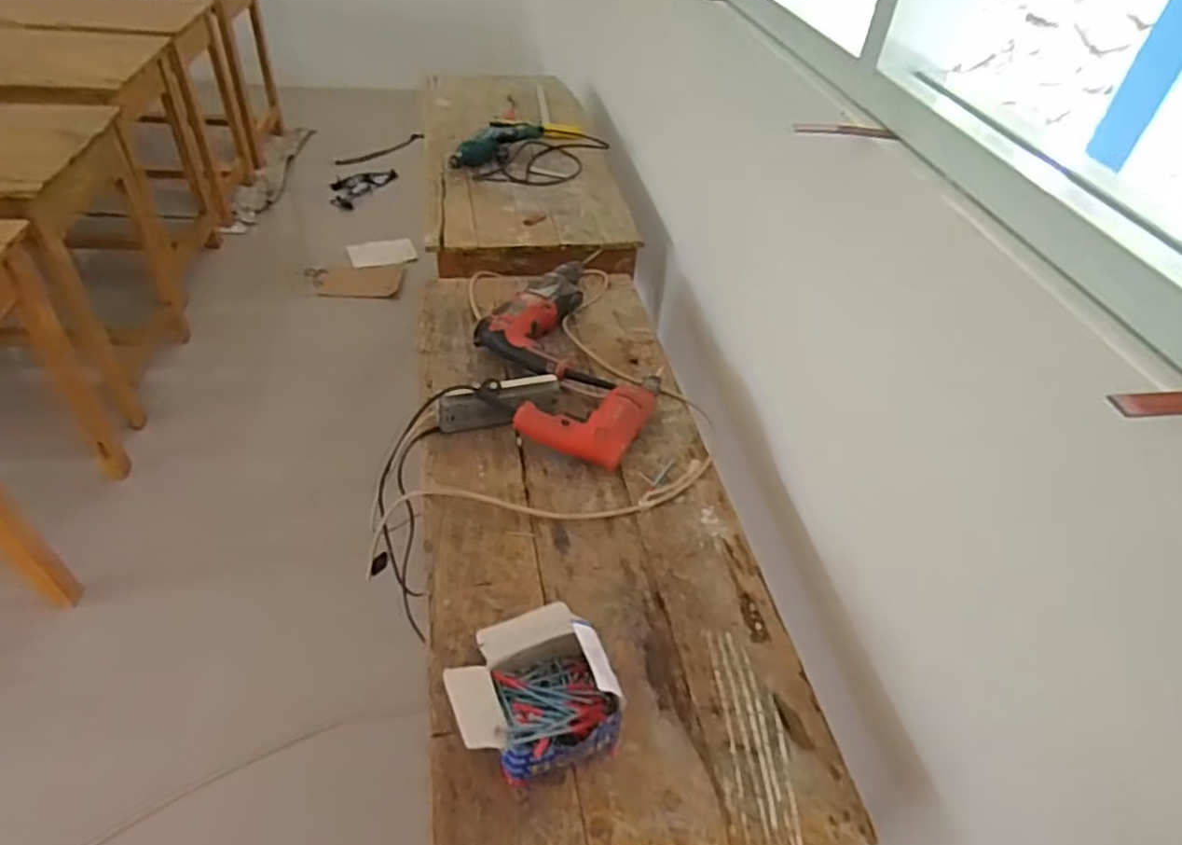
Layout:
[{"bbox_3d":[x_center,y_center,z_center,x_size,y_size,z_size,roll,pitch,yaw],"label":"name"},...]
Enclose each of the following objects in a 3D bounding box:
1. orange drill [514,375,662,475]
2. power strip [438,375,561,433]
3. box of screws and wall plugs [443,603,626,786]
[{"bbox_3d":[0.005,-0.027,1.128,0.175,0.065,0.223,20,45,14],"label":"orange drill"},{"bbox_3d":[-0.138,-0.024,1.079,0.187,0.074,0.032,-11,46,-17],"label":"power strip"},{"bbox_3d":[-0.070,0.269,0.738,0.153,0.123,0.187,-15,47,-21],"label":"box of screws and wall plugs"}]

